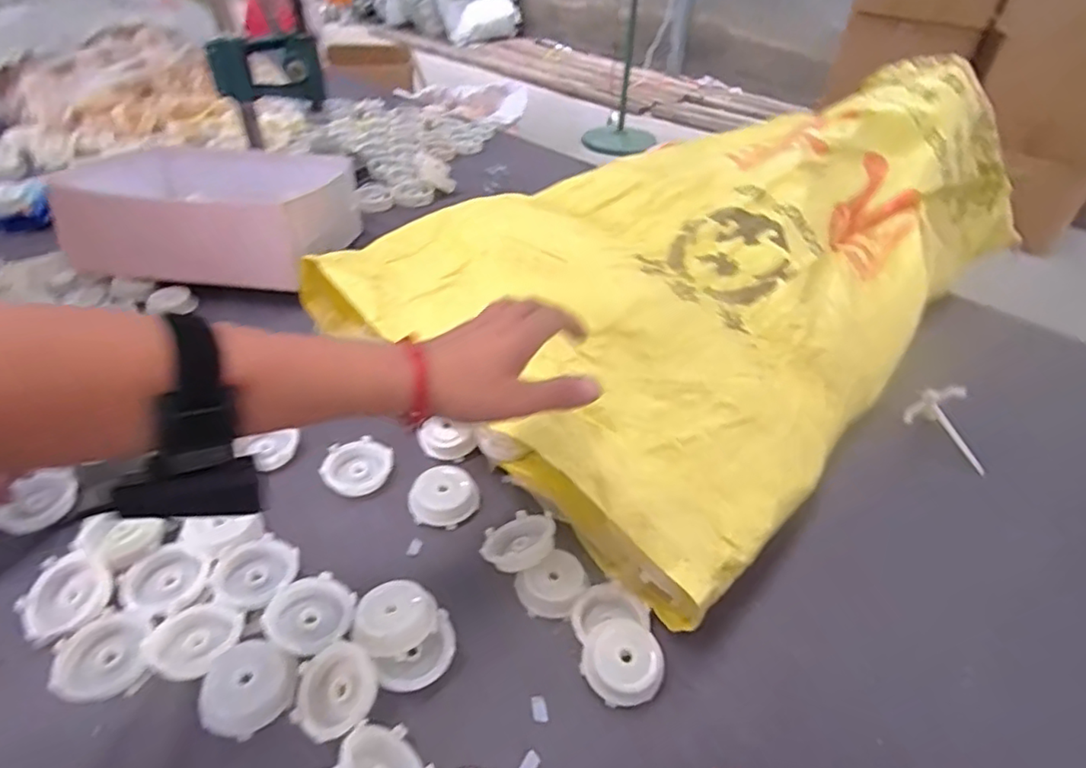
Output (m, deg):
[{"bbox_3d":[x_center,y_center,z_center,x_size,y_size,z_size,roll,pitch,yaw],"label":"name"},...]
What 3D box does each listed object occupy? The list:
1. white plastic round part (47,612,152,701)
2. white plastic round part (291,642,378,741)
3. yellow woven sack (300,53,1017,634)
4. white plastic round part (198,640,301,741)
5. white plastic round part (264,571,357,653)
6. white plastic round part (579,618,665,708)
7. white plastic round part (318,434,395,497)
[{"bbox_3d":[-0.290,0.179,0.401,0.055,0.021,0.051,2,40,-2],"label":"white plastic round part"},{"bbox_3d":[-0.131,0.197,0.386,0.049,0.022,0.053,2,40,-2],"label":"white plastic round part"},{"bbox_3d":[0.200,-0.195,0.702,0.463,0.216,0.790,32,46,29],"label":"yellow woven sack"},{"bbox_3d":[-0.188,0.196,0.387,0.054,0.019,0.052,2,40,-2],"label":"white plastic round part"},{"bbox_3d":[-0.161,0.161,0.423,0.058,0.011,0.056,2,40,-2],"label":"white plastic round part"},{"bbox_3d":[0.054,0.187,0.407,0.051,0.011,0.053,-39,69,-7],"label":"white plastic round part"},{"bbox_3d":[-0.163,0.072,0.533,0.061,0.016,0.054,-22,46,-27],"label":"white plastic round part"}]

